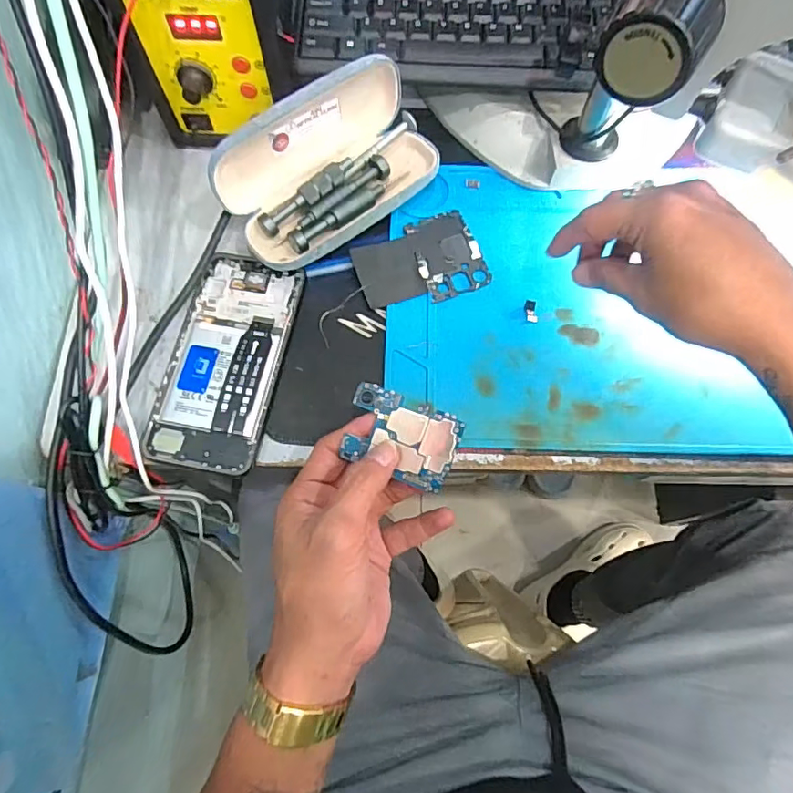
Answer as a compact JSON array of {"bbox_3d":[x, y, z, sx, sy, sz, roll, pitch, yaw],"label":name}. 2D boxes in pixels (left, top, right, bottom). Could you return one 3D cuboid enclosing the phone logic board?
[{"bbox_3d":[0.002,0.023,0.310,0.066,0.004,0.044,23,92,7],"label":"phone logic board"}]

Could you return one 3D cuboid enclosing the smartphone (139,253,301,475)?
[{"bbox_3d":[-0.118,-0.028,0.369,0.075,0.011,0.157,10,72,3],"label":"smartphone"}]

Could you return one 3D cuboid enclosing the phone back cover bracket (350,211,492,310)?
[{"bbox_3d":[0.017,-0.101,0.397,0.093,0.006,0.068,-19,72,-6],"label":"phone back cover bracket"}]

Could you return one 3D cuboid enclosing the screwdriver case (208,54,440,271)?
[{"bbox_3d":[-0.047,-0.169,0.384,0.161,0.066,0.087,-35,75,-11],"label":"screwdriver case"}]

